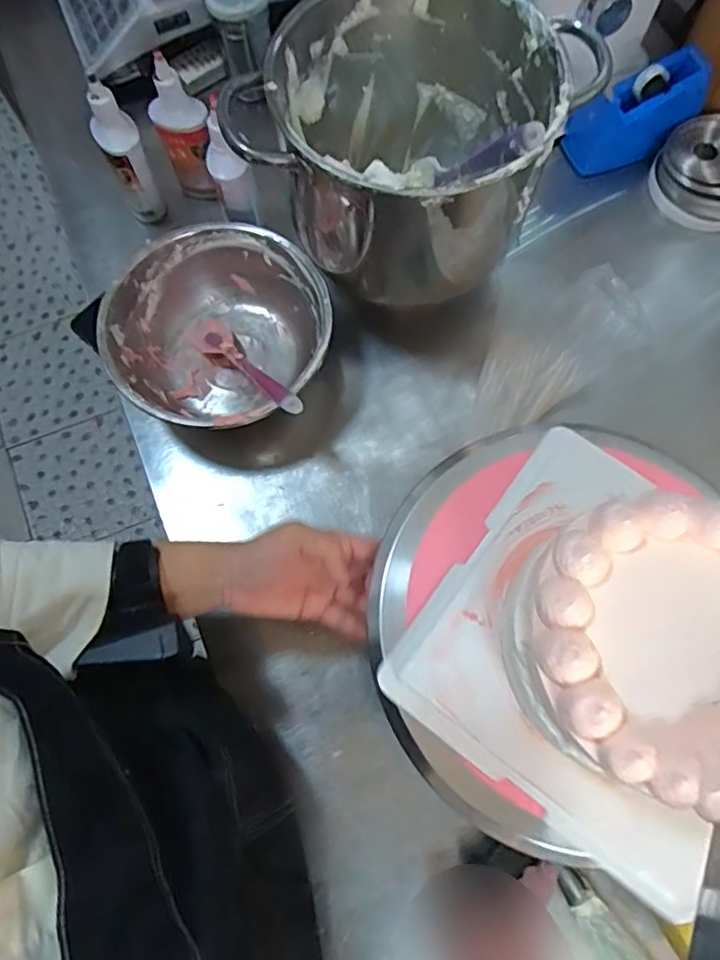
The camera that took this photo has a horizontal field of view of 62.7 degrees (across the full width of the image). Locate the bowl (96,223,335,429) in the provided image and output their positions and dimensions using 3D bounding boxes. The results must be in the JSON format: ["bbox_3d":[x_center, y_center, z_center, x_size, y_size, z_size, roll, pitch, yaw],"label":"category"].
[{"bbox_3d":[-0.131,-0.132,0.575,0.197,0.096,0.198,0,72,0],"label":"bowl"}]

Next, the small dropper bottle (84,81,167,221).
[{"bbox_3d":[-0.243,-0.333,0.614,0.042,0.140,0.040,-22,74,-7],"label":"small dropper bottle"}]

